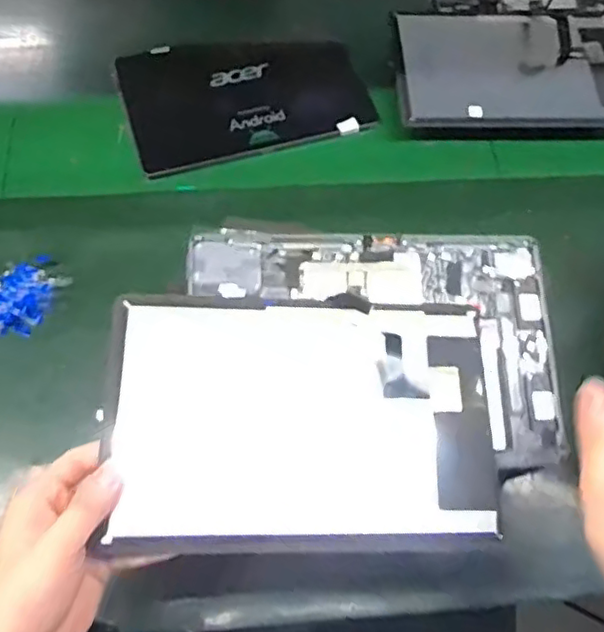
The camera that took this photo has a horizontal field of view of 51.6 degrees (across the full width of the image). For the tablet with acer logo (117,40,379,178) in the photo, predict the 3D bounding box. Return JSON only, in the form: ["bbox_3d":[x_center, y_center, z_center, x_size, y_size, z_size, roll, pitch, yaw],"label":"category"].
[{"bbox_3d":[-0.060,-0.236,0.670,0.247,0.013,0.154,-14,66,-9],"label":"tablet with acer logo"}]

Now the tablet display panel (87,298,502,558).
[{"bbox_3d":[0.003,0.065,0.404,0.246,0.014,0.151,1,68,-6],"label":"tablet display panel"}]

